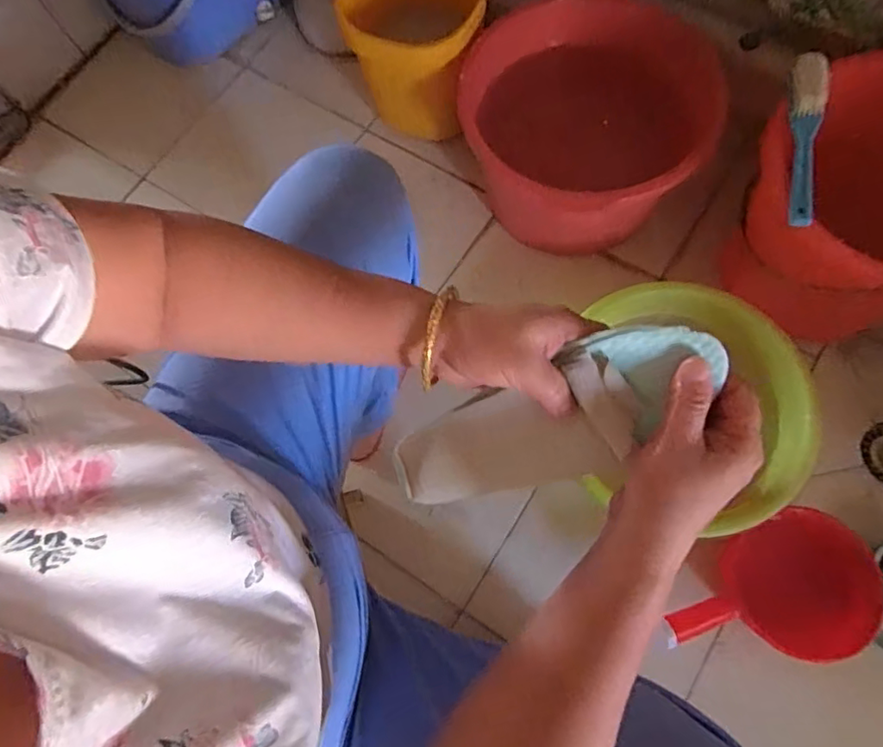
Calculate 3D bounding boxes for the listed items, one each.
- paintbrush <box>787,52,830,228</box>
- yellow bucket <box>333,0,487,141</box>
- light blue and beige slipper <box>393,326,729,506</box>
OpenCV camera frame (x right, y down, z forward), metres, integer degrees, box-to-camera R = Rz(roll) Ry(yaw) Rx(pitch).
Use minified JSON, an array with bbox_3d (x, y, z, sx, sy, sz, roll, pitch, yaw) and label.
[{"bbox_3d":[0.408,-0.266,0.642,0.029,0.031,0.214,8,83,5],"label":"paintbrush"},{"bbox_3d":[-0.045,-0.536,0.933,0.217,0.227,0.217,-1,71,4],"label":"yellow bucket"},{"bbox_3d":[0.062,0.034,0.355,0.216,0.027,0.066,-27,68,24],"label":"light blue and beige slipper"}]

